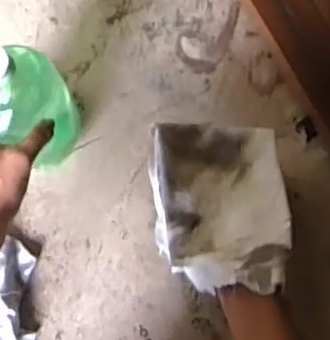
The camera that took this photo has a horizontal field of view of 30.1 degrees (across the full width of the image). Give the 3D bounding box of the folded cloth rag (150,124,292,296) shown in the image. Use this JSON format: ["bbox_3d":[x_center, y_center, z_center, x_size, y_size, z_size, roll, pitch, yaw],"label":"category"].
[{"bbox_3d":[0.050,0.028,0.579,0.119,0.069,0.160,0,77,-1],"label":"folded cloth rag"}]

